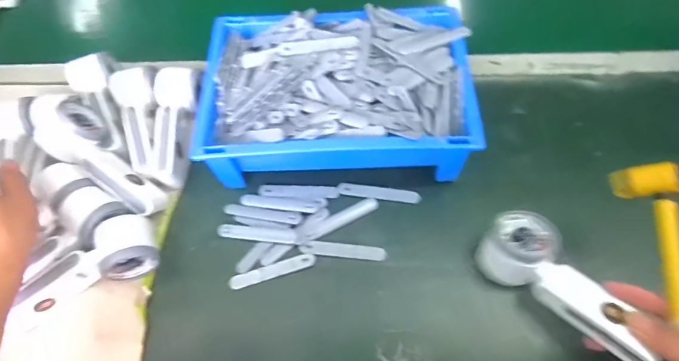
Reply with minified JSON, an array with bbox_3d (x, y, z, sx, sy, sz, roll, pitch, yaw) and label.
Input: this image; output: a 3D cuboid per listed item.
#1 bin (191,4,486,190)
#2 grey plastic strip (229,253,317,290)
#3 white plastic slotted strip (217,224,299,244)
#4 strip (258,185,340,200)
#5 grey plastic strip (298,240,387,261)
[{"bbox_3d":[-0.003,-0.106,0.501,0.304,0.095,0.203,-1,63,3],"label":"bin"},{"bbox_3d":[-0.074,0.100,0.448,0.095,0.004,0.017,-16,63,-5],"label":"grey plastic strip"},{"bbox_3d":[-0.095,0.060,0.470,0.094,0.004,0.017,5,63,6],"label":"white plastic slotted strip"},{"bbox_3d":[-0.050,0.014,0.494,0.097,0.004,0.018,1,63,5],"label":"strip"},{"bbox_3d":[0.004,0.078,0.456,0.095,0.004,0.015,5,63,6],"label":"grey plastic strip"}]

